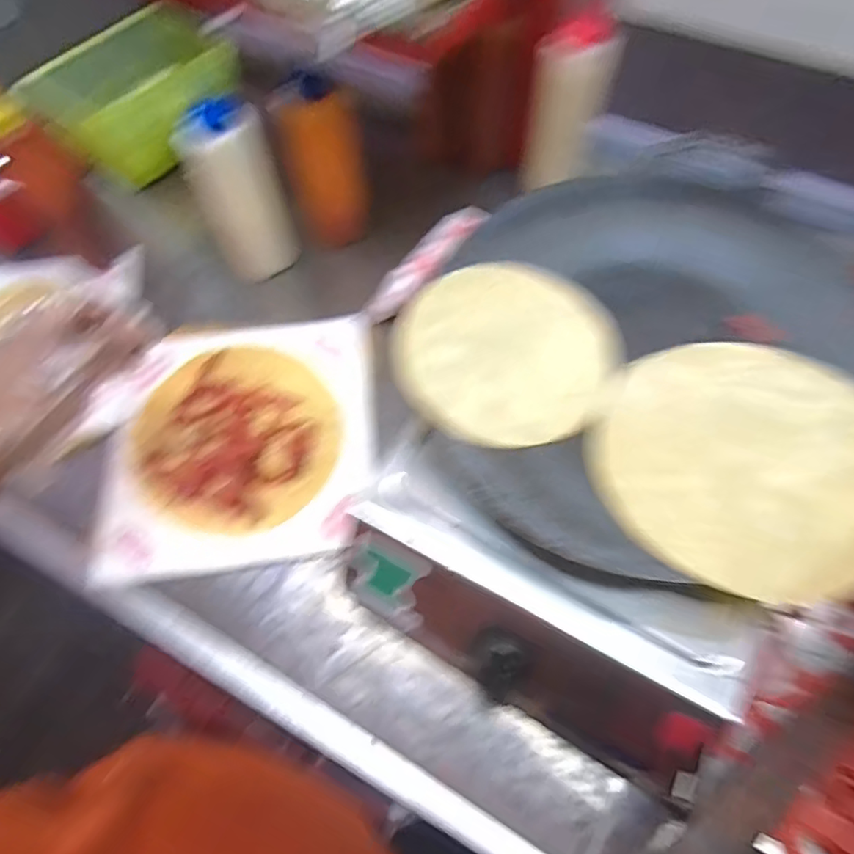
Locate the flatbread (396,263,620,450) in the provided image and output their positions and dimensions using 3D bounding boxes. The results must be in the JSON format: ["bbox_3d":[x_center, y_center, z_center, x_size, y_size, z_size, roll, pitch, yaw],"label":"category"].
[{"bbox_3d":[0.059,-0.055,0.421,0.158,0.013,0.145,2,69,-5],"label":"flatbread"}]

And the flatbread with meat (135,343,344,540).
[{"bbox_3d":[-0.189,0.006,0.568,0.185,0.012,0.206,-38,68,-14],"label":"flatbread with meat"}]

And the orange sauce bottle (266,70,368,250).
[{"bbox_3d":[-0.108,-0.279,0.614,0.077,0.181,0.054,-8,64,-1],"label":"orange sauce bottle"}]

